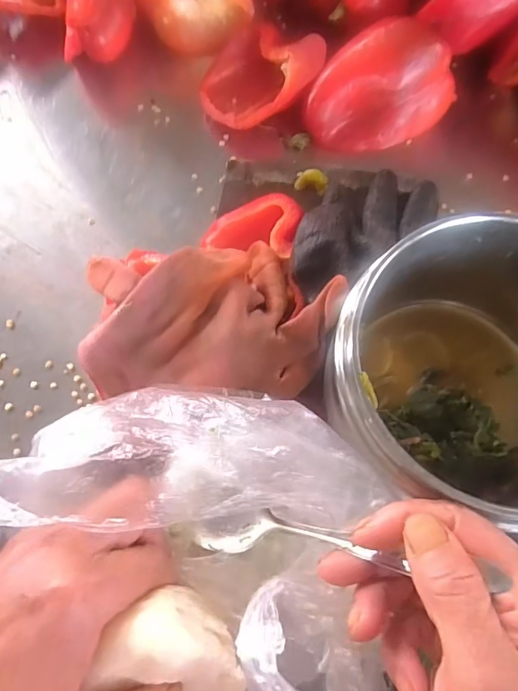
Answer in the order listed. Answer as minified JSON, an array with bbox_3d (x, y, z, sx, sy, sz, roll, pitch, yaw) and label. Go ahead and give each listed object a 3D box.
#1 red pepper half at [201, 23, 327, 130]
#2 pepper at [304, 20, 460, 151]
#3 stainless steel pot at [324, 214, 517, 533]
[{"bbox_3d":[-0.003,-0.224,0.414,0.096,0.044,0.090,-40,76,-12],"label":"red pepper half"},{"bbox_3d":[0.097,-0.207,0.398,0.120,0.061,0.067,-15,72,-5],"label":"pepper"},{"bbox_3d":[0.110,0.016,0.270,0.142,0.105,0.133,0,72,0],"label":"stainless steel pot"}]

